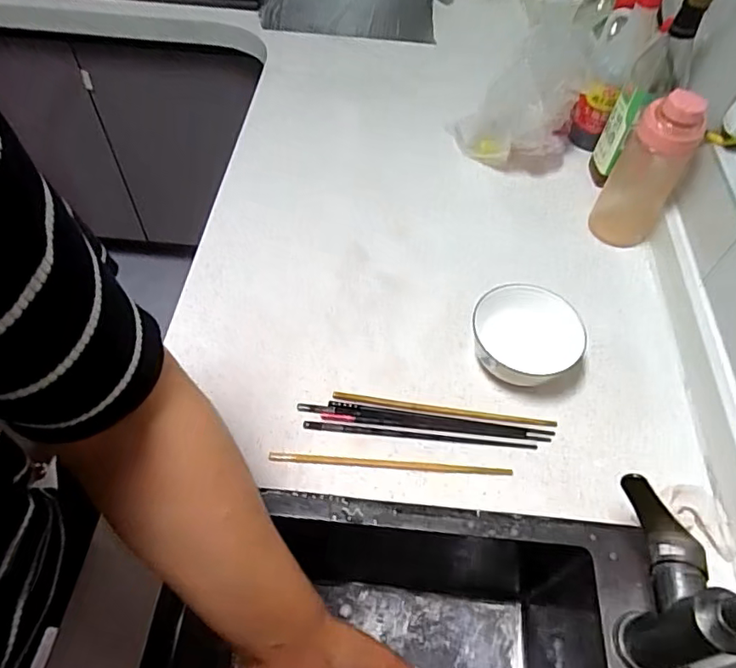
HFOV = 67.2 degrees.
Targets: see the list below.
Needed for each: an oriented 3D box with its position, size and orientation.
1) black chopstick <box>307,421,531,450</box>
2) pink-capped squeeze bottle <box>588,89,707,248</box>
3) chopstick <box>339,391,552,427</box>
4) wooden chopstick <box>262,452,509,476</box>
[{"bbox_3d":[0.052,0.102,0.555,0.231,0.004,0.008,5,55,0],"label":"black chopstick"},{"bbox_3d":[0.341,-0.198,0.676,0.079,0.190,0.059,35,60,19],"label":"pink-capped squeeze bottle"},{"bbox_3d":[0.080,0.080,0.581,0.232,0.004,0.010,7,55,1],"label":"chopstick"},{"bbox_3d":[0.023,0.127,0.536,0.232,0.004,0.009,4,55,-1],"label":"wooden chopstick"}]

